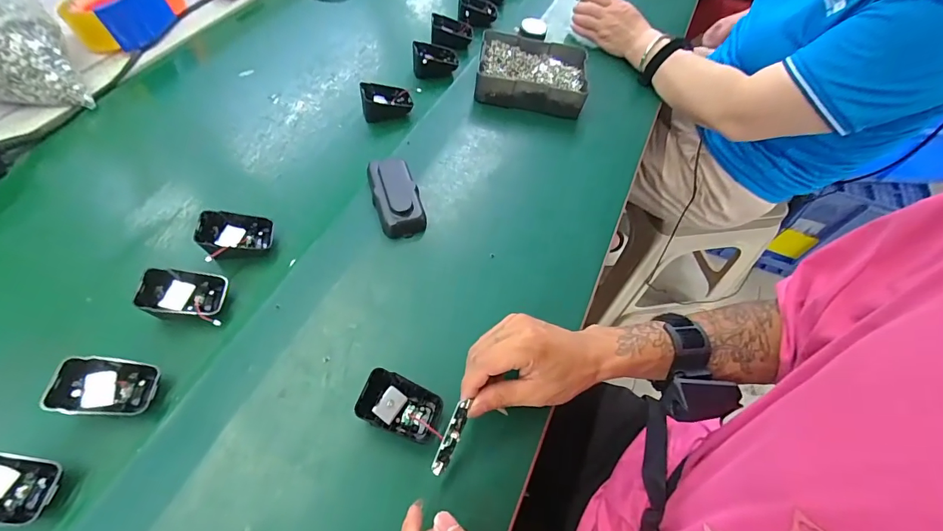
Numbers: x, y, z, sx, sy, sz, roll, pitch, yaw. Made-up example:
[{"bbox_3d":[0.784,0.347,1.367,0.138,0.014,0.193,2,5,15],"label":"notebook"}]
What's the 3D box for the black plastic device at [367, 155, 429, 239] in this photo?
[{"bbox_3d":[-0.088,-0.079,0.492,0.050,0.031,0.104,-13,59,-12],"label":"black plastic device"}]

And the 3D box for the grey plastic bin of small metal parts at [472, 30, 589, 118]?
[{"bbox_3d":[0.090,-0.287,0.626,0.157,0.041,0.132,8,57,1],"label":"grey plastic bin of small metal parts"}]

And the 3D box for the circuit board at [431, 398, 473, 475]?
[{"bbox_3d":[-0.016,0.136,0.337,0.012,0.021,0.060,21,94,9],"label":"circuit board"}]

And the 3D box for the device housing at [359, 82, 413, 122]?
[{"bbox_3d":[-0.116,-0.227,0.576,0.066,0.036,0.046,-7,58,-9],"label":"device housing"}]

